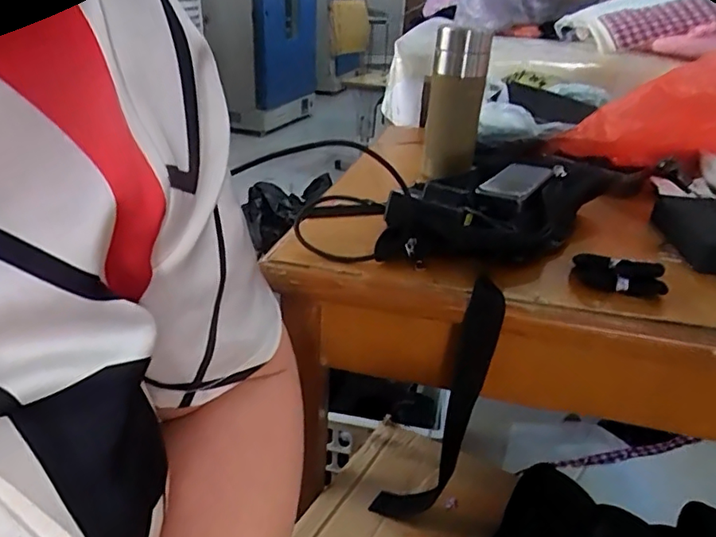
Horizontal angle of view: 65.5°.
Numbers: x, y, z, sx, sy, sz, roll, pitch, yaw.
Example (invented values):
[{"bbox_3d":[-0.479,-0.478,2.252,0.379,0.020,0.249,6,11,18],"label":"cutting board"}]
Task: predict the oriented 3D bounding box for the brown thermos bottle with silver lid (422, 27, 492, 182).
[{"bbox_3d":[0.126,-0.213,0.728,0.068,0.179,0.062,5,27,3],"label":"brown thermos bottle with silver lid"}]

